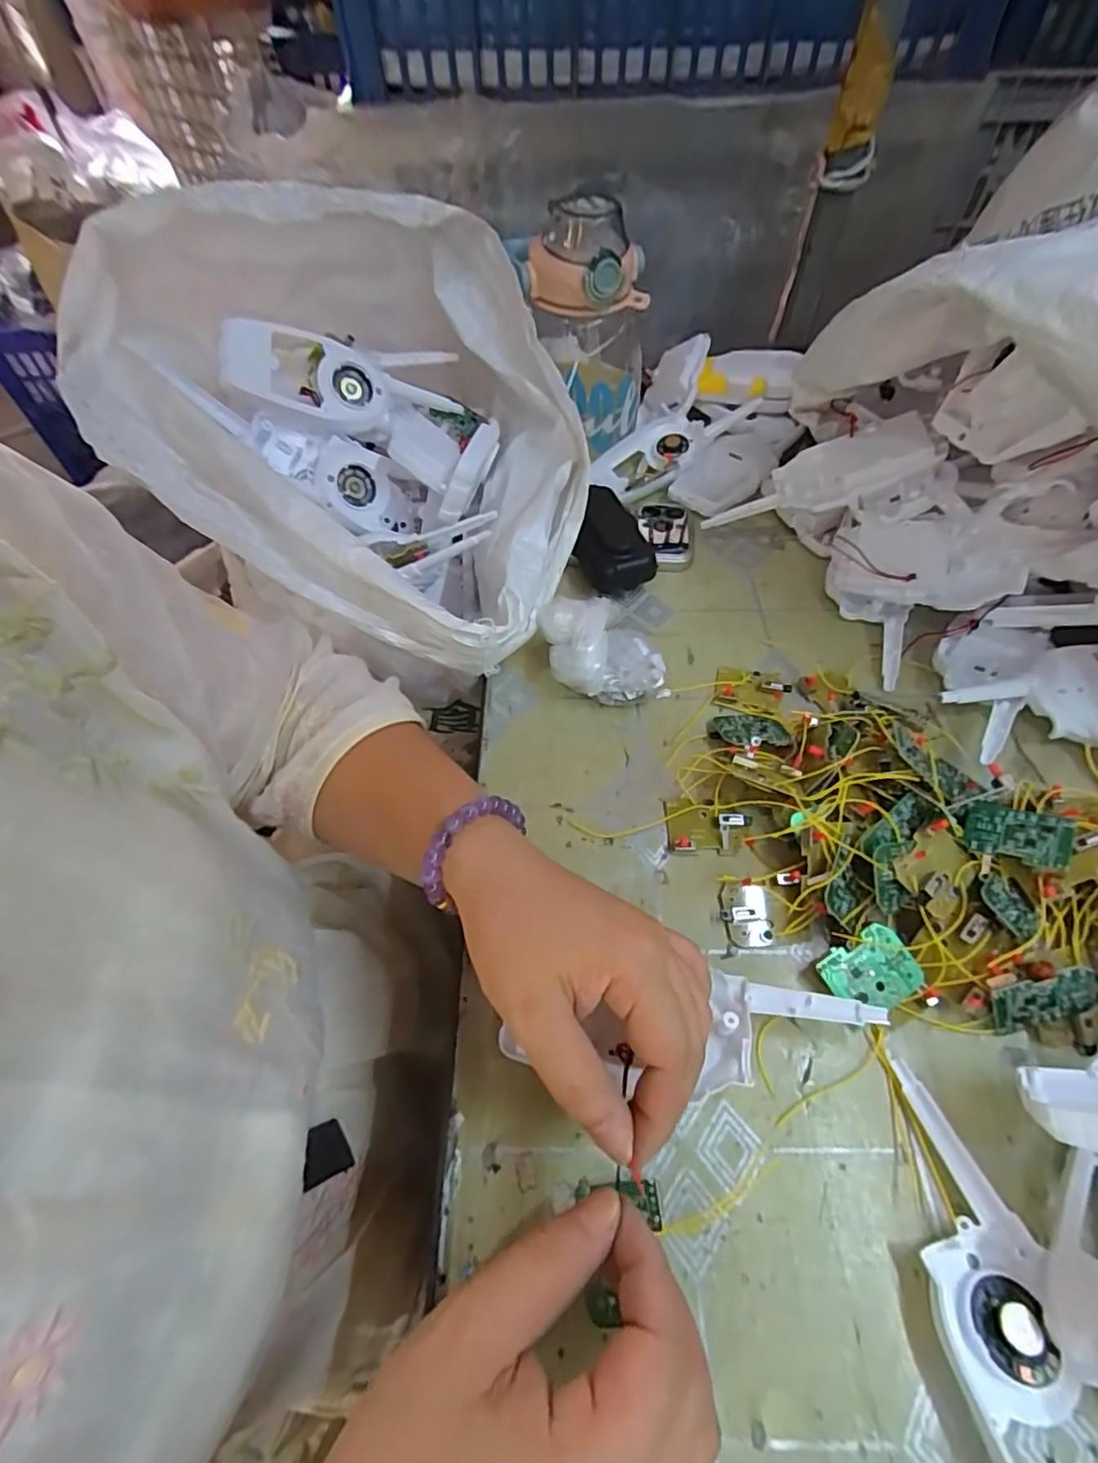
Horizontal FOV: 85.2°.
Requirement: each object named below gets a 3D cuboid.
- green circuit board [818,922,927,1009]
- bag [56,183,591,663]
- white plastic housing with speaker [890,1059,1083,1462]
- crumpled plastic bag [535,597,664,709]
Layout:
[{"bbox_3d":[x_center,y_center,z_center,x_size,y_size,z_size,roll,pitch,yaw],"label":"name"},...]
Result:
[{"bbox_3d":[0.154,0.116,0.286,0.042,0.004,0.034,-29,76,-5],"label":"green circuit board"},{"bbox_3d":[-0.130,-0.212,0.413,0.311,0.202,0.274,15,56,11],"label":"bag"},{"bbox_3d":[0.167,0.217,0.211,0.056,0.026,0.159,-18,56,-12],"label":"white plastic housing with speaker"},{"bbox_3d":[0.034,-0.050,0.389,0.077,0.052,0.050,1,54,1],"label":"crumpled plastic bag"}]

